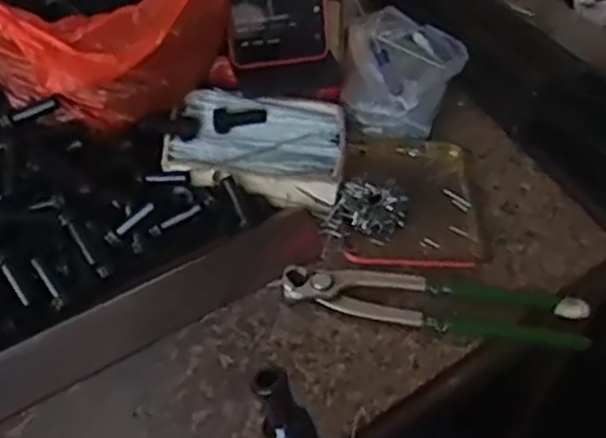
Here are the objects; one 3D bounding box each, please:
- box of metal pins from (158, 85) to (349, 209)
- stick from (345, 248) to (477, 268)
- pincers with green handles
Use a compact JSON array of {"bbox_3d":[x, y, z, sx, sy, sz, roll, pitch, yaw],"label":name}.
[{"bbox_3d":[-0.034,-0.055,0.565,0.123,0.024,0.086,6,49,-1],"label":"box of metal pins"},{"bbox_3d":[0.075,0.029,0.532,0.091,0.004,0.014,6,49,-1],"label":"stick"},{"bbox_3d":[0.087,0.056,0.506,0.197,0.016,0.040,9,49,1],"label":"pincers with green handles"}]

